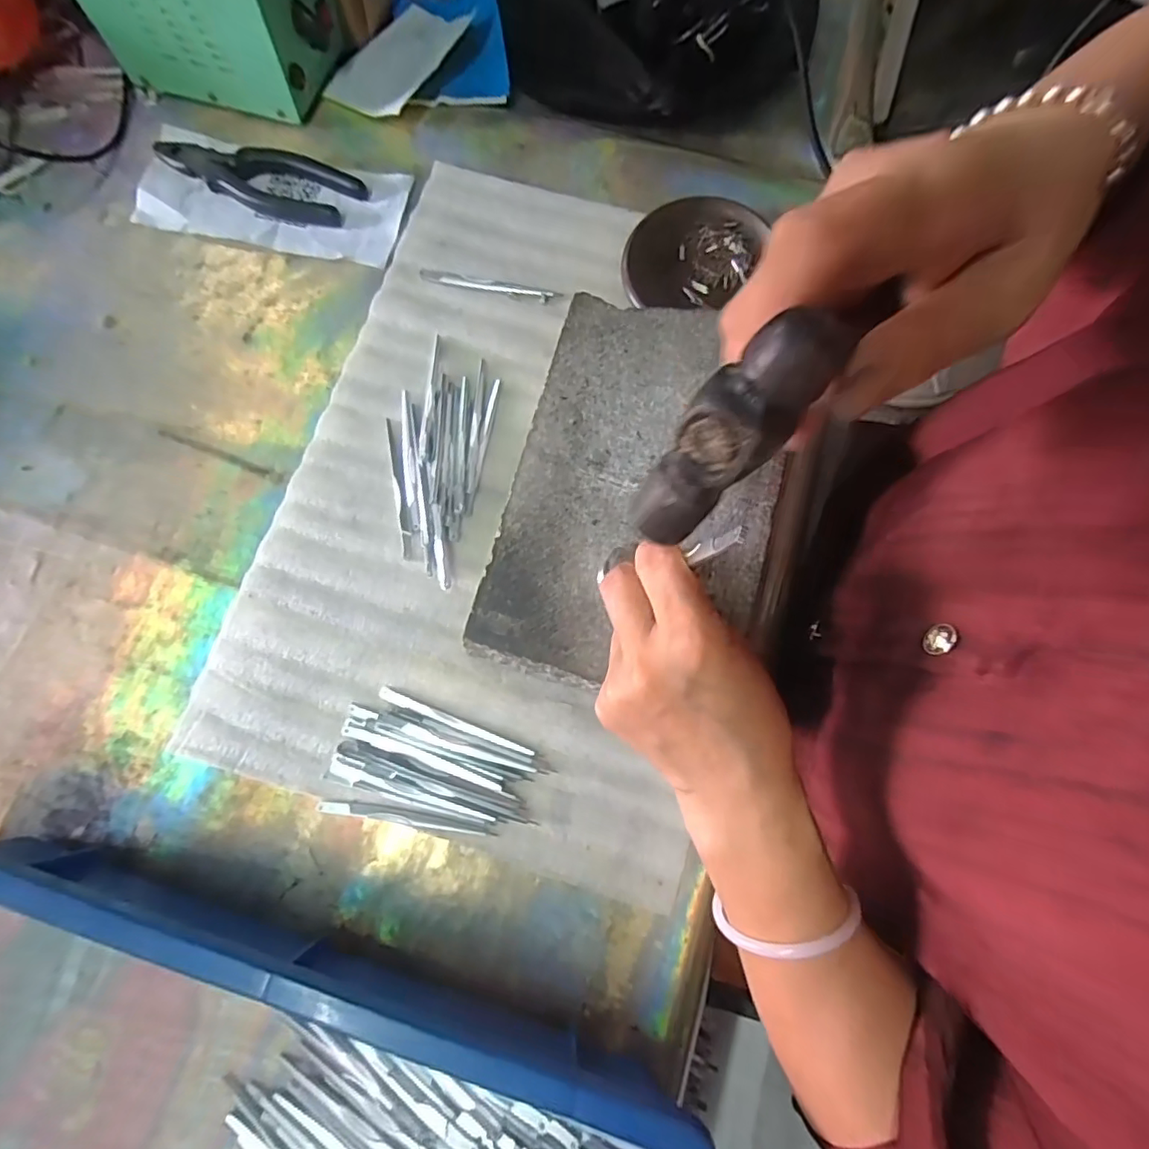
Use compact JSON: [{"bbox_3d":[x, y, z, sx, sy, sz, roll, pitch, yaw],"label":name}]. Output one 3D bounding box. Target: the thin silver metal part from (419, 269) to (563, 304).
[{"bbox_3d":[-0.063,-0.215,0.418,0.106,0.004,0.011,13,77,5],"label":"thin silver metal part"}]

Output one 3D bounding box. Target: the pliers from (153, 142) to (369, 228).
[{"bbox_3d":[-0.250,-0.312,0.441,0.166,0.012,0.052,17,78,6],"label":"pliers"}]

